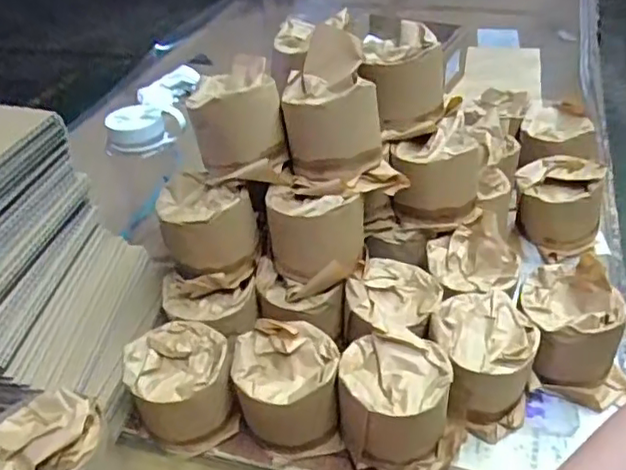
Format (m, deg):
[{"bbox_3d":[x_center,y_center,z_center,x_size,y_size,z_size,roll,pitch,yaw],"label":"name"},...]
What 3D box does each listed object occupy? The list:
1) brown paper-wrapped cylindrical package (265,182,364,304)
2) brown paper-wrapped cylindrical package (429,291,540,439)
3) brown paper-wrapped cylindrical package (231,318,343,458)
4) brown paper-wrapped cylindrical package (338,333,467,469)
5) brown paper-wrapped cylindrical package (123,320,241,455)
[{"bbox_3d":[0.004,-0.001,0.614,0.094,0.087,0.081,-6,38,-2],"label":"brown paper-wrapped cylindrical package"},{"bbox_3d":[0.158,0.119,0.583,0.093,0.091,0.107,0,38,6],"label":"brown paper-wrapped cylindrical package"},{"bbox_3d":[-0.022,0.144,0.572,0.094,0.098,0.092,-6,38,-2],"label":"brown paper-wrapped cylindrical package"},{"bbox_3d":[0.079,0.153,0.550,0.108,0.096,0.100,2,39,8],"label":"brown paper-wrapped cylindrical package"},{"bbox_3d":[-0.120,0.145,0.581,0.091,0.088,0.093,-3,38,2],"label":"brown paper-wrapped cylindrical package"}]

